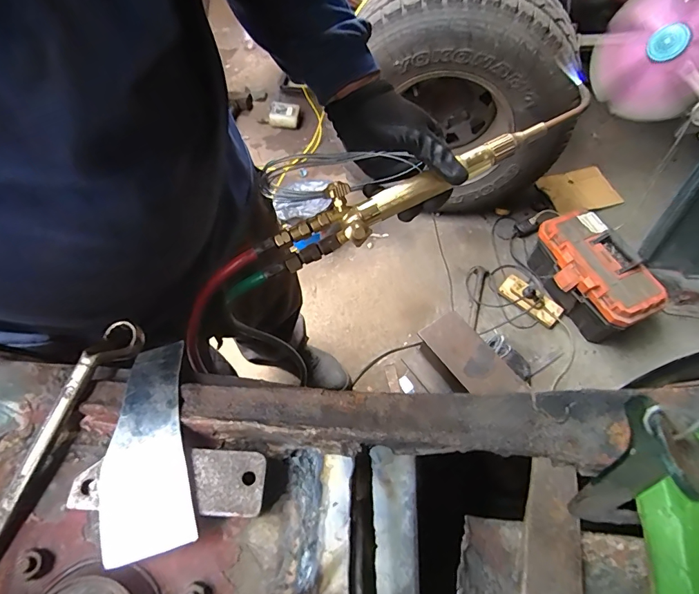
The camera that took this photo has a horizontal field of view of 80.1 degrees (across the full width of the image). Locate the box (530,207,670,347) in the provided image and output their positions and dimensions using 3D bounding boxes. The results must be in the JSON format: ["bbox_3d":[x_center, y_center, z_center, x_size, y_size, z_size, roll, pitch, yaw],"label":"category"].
[{"bbox_3d":[0.757,-0.061,1.346,0.241,0.211,0.396,-24,63,-12],"label":"box"}]

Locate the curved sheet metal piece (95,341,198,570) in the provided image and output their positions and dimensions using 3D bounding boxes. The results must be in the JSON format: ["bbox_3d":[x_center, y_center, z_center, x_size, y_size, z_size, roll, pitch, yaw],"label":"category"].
[{"bbox_3d":[-0.133,0.094,0.270,0.053,0.021,0.132,-16,62,-8],"label":"curved sheet metal piece"}]

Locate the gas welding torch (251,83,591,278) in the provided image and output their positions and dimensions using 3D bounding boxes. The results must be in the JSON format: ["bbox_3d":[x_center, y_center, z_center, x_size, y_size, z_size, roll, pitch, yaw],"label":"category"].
[{"bbox_3d":[0.072,-0.114,0.427,0.356,0.048,0.063,-27,63,-2],"label":"gas welding torch"}]

